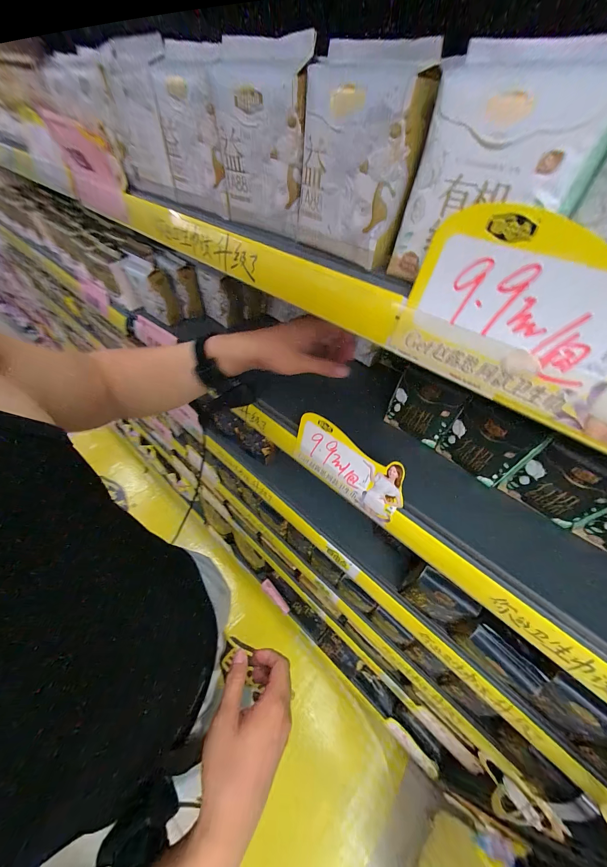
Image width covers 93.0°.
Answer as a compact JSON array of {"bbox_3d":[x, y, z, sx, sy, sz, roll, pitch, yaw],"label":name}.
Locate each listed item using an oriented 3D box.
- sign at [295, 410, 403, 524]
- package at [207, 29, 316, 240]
[{"bbox_3d":[0.057,0.045,0.404,0.172,0.099,0.005,34,41,25],"label":"sign"},{"bbox_3d":[-0.037,-0.243,0.245,0.034,0.111,0.094,-29,57,-26],"label":"package"}]

